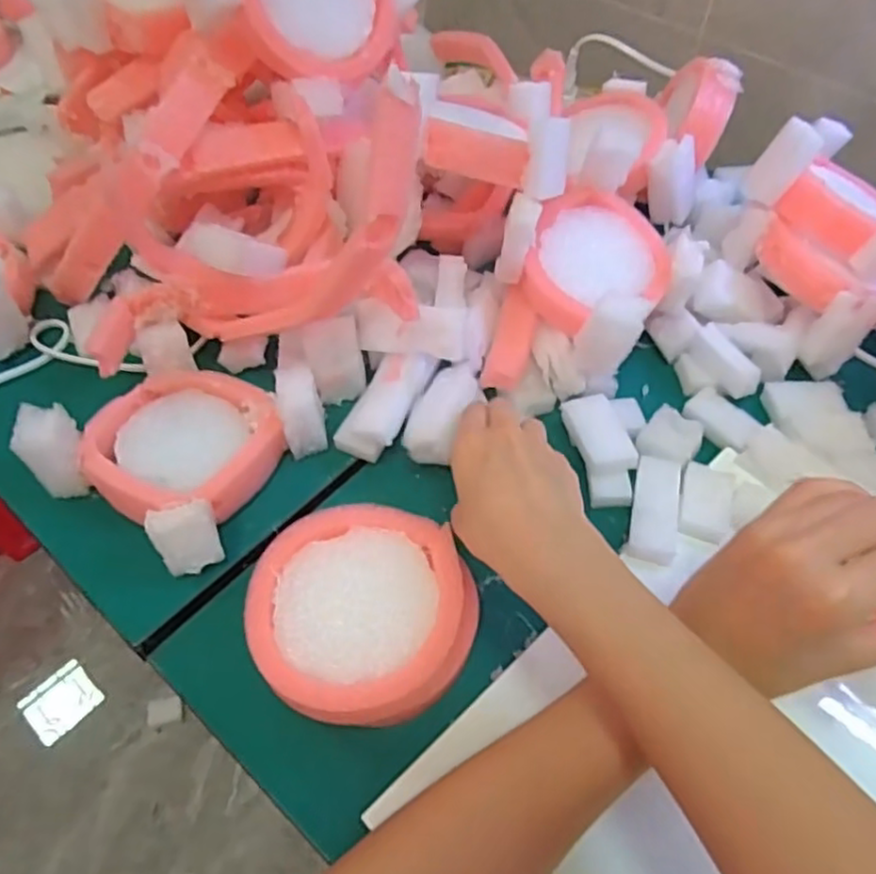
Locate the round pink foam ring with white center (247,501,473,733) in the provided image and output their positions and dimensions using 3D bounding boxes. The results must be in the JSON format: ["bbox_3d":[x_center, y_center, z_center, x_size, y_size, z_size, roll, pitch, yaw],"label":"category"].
[{"bbox_3d":[-0.036,0.087,0.344,0.100,0.043,0.100,1,53,-1],"label":"round pink foam ring with white center"}]

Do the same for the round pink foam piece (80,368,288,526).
[{"bbox_3d":[-0.150,0.005,0.410,0.099,0.031,0.098,1,53,-1],"label":"round pink foam piece"}]

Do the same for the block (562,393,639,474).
[{"bbox_3d":[0.097,-0.003,0.420,0.031,0.008,0.052,-11,55,-10],"label":"block"}]

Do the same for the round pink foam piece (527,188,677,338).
[{"bbox_3d":[0.106,-0.118,0.452,0.087,0.028,0.101,15,73,9],"label":"round pink foam piece"}]

